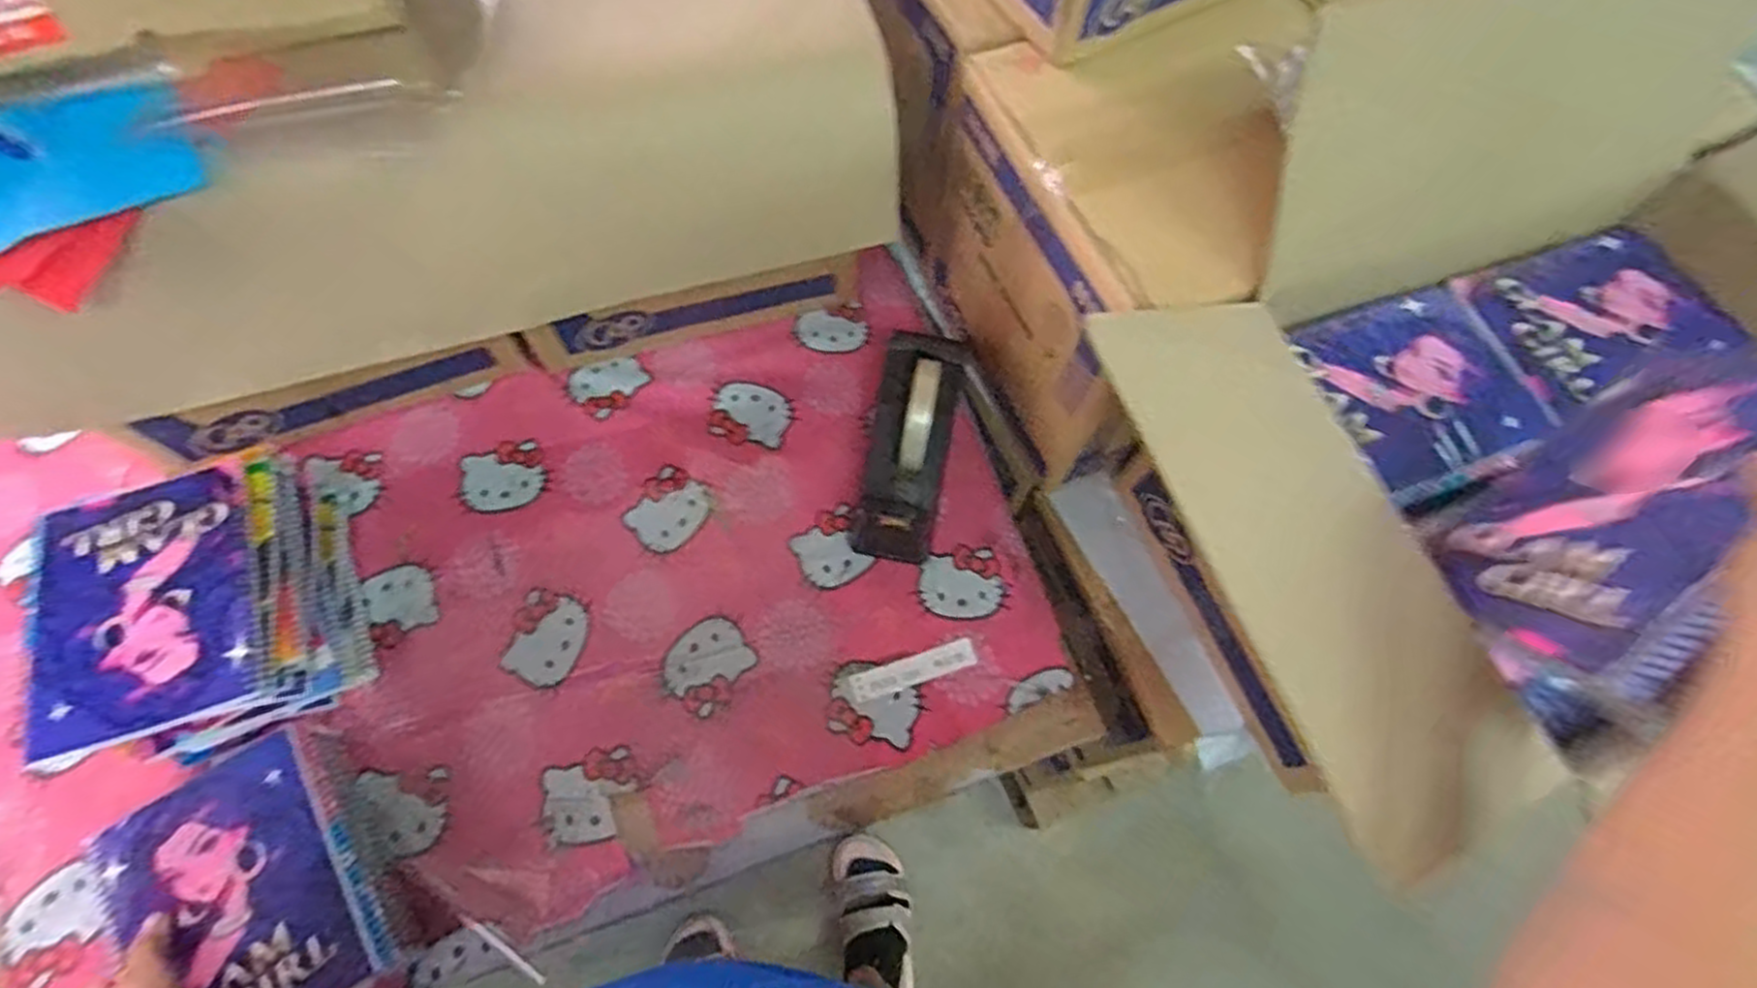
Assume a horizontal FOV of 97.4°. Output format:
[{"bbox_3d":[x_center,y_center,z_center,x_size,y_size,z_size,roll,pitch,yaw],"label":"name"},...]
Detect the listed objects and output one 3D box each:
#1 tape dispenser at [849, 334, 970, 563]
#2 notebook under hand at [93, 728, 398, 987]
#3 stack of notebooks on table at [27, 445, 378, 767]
[{"bbox_3d":[0.032,-0.053,0.716,0.074,0.100,0.225,12,80,3],"label":"tape dispenser"},{"bbox_3d":[-0.462,0.296,0.563,0.143,0.032,0.198,-31,72,-15],"label":"notebook under hand"},{"bbox_3d":[-0.557,0.098,0.636,0.187,0.117,0.207,-21,70,-11],"label":"stack of notebooks on table"}]

